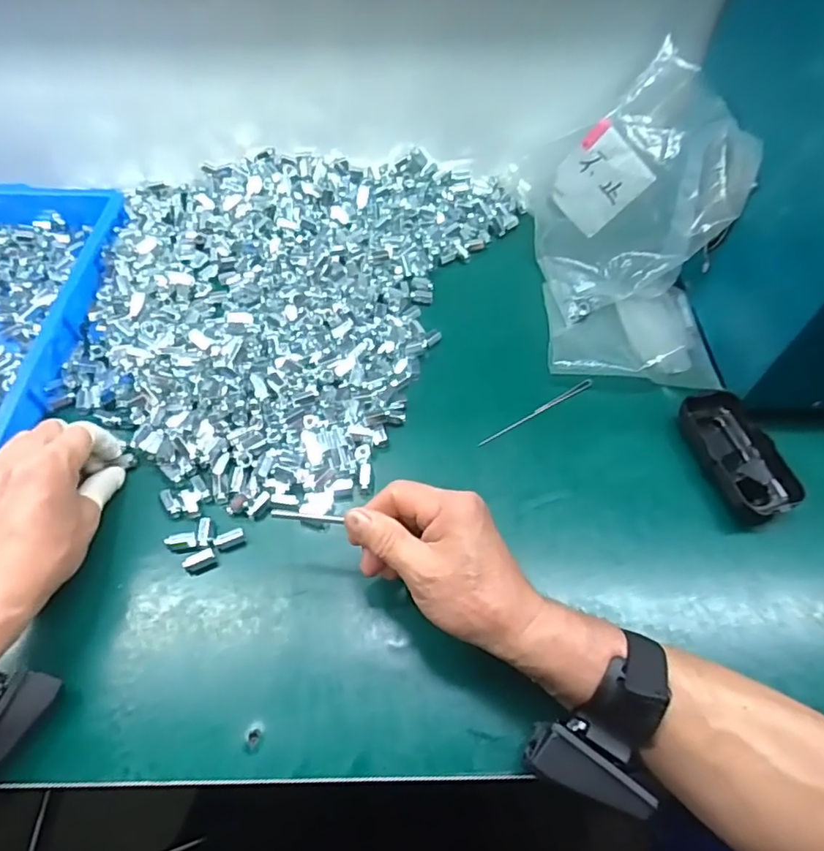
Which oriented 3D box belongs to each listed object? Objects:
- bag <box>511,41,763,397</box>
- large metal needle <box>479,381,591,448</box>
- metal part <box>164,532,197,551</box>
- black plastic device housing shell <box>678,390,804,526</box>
[{"bbox_3d":[0.197,-0.182,0.516,0.150,0.151,0.263,1,57,-1],"label":"bag"},{"bbox_3d":[0.109,-0.013,0.493,0.124,0.004,0.008,-26,61,-18],"label":"large metal needle"},{"bbox_3d":[-0.170,0.084,0.417,0.023,0.004,0.012,-7,57,-7],"label":"metal part"},{"bbox_3d":[0.261,0.021,0.460,0.055,0.029,0.116,-11,58,-9],"label":"black plastic device housing shell"}]

